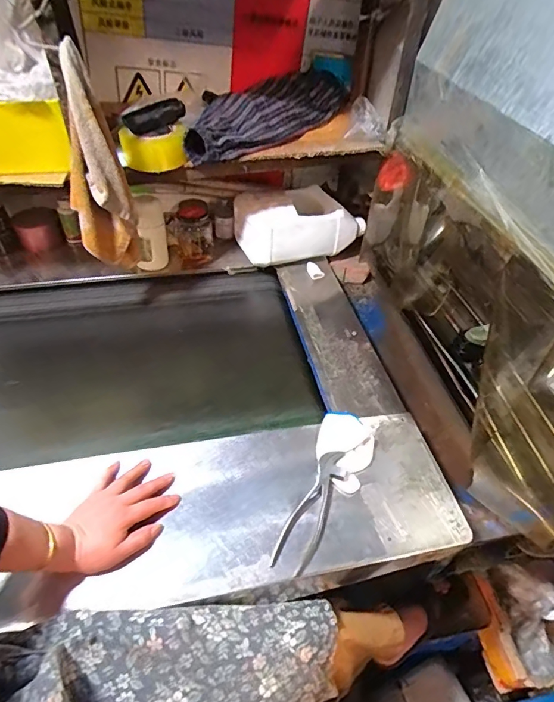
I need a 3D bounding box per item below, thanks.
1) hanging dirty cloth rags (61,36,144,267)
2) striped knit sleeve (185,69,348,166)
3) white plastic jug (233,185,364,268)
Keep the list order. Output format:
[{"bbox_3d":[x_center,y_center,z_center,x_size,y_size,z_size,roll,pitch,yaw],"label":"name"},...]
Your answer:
[{"bbox_3d":[-0.295,-0.286,0.725,0.095,0.330,0.121,-12,48,-14],"label":"hanging dirty cloth rags"},{"bbox_3d":[-0.022,-0.479,0.891,0.136,0.077,0.394,31,53,24],"label":"striped knit sleeve"},{"bbox_3d":[0.049,-0.313,1.077,0.285,0.136,0.164,-13,49,-15],"label":"white plastic jug"}]

